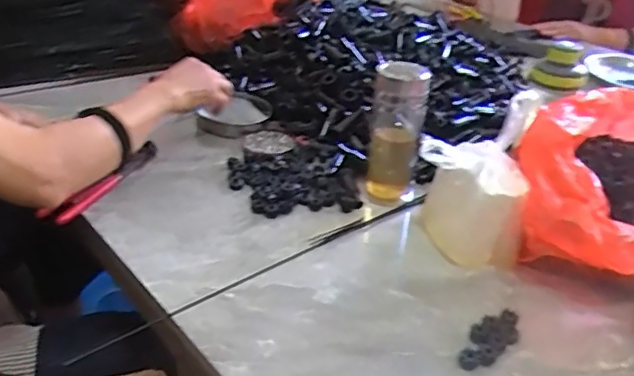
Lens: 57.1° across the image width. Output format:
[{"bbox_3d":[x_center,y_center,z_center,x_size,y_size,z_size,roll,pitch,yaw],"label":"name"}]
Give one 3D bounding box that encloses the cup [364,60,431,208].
[{"bbox_3d":[0.100,-0.069,0.732,0.062,0.178,0.057,7,33,8],"label":"cup"}]

